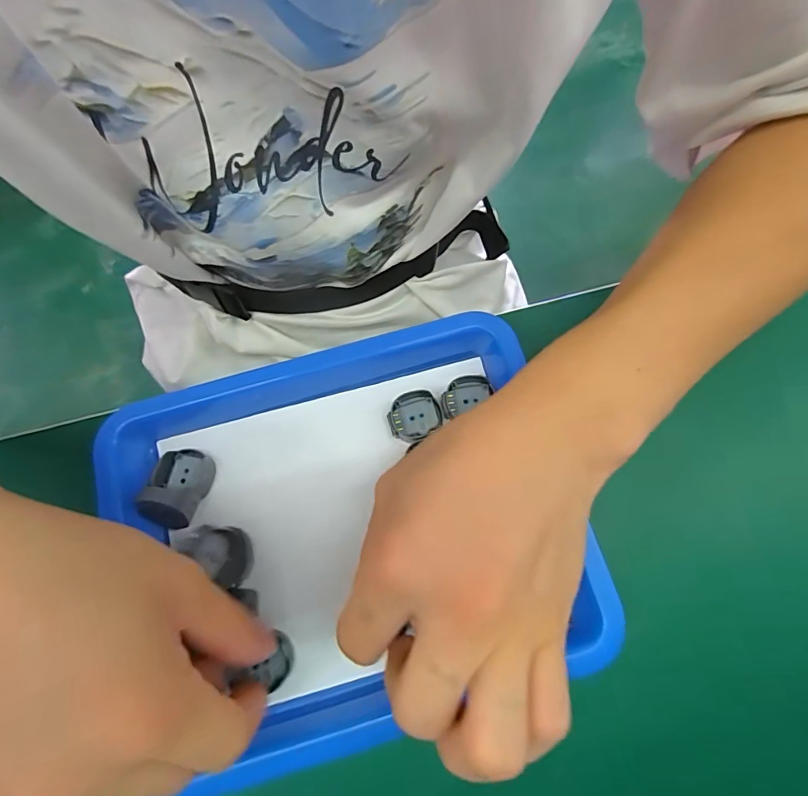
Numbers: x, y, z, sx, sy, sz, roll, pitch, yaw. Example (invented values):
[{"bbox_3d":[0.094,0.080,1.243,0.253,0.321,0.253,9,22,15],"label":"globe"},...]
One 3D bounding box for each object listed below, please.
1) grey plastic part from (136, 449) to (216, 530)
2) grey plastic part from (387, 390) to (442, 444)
[{"bbox_3d":[-0.112,0.043,0.226,0.027,0.026,0.038,4,74,2],"label":"grey plastic part"},{"bbox_3d":[0.005,0.009,0.244,0.027,0.008,0.025,-17,74,-4],"label":"grey plastic part"}]

